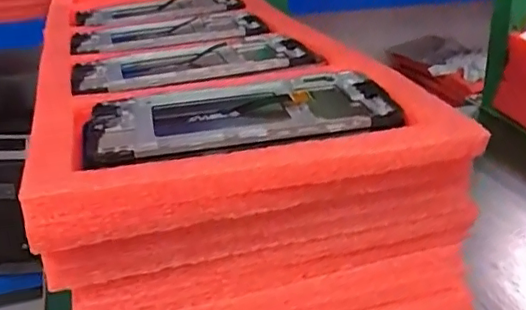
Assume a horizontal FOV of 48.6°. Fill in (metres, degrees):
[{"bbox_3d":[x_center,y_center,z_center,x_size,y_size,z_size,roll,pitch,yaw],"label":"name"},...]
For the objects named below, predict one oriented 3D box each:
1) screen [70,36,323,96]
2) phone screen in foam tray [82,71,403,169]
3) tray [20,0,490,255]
[{"bbox_3d":[-0.049,-0.064,0.396,0.155,0.012,0.087,-10,26,-16],"label":"screen"},{"bbox_3d":[-0.013,-0.023,0.310,0.157,0.011,0.088,-8,26,-13],"label":"phone screen in foam tray"},{"bbox_3d":[-0.066,-0.084,0.454,0.200,0.027,0.466,-9,26,-15],"label":"tray"}]

